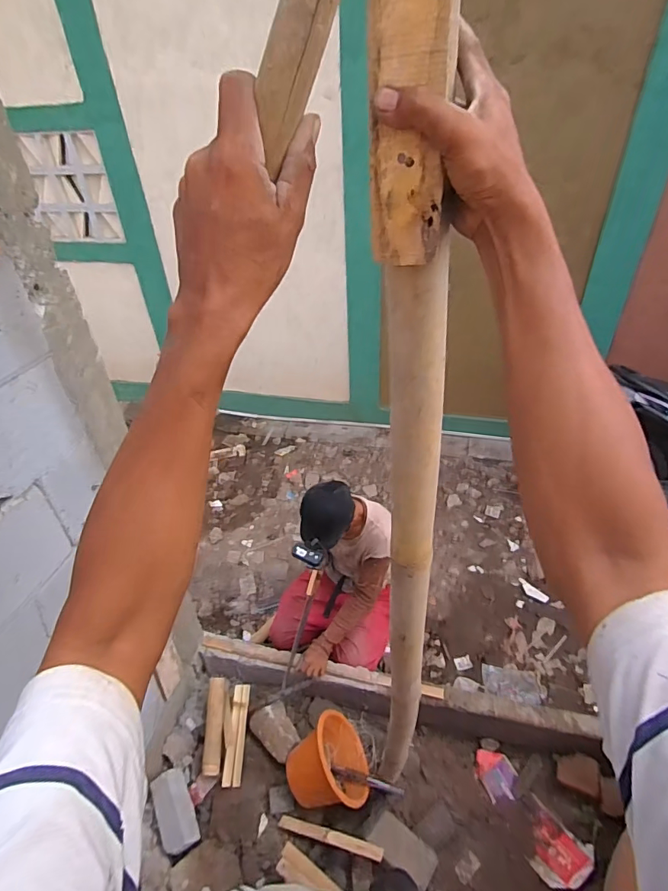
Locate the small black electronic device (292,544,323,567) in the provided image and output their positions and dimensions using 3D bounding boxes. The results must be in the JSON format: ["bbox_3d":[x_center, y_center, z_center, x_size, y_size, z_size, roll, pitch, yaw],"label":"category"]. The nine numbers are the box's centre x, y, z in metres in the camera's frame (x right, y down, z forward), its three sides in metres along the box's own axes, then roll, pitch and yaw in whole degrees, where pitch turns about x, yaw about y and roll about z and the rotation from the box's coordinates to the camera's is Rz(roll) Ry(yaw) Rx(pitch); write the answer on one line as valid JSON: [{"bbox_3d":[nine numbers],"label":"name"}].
[{"bbox_3d":[-0.089,0.352,1.492,0.112,0.024,0.048,20,84,30],"label":"small black electronic device"}]

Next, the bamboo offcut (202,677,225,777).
[{"bbox_3d":[-0.391,0.912,1.512,0.056,0.022,0.270,-2,63,1],"label":"bamboo offcut"}]

